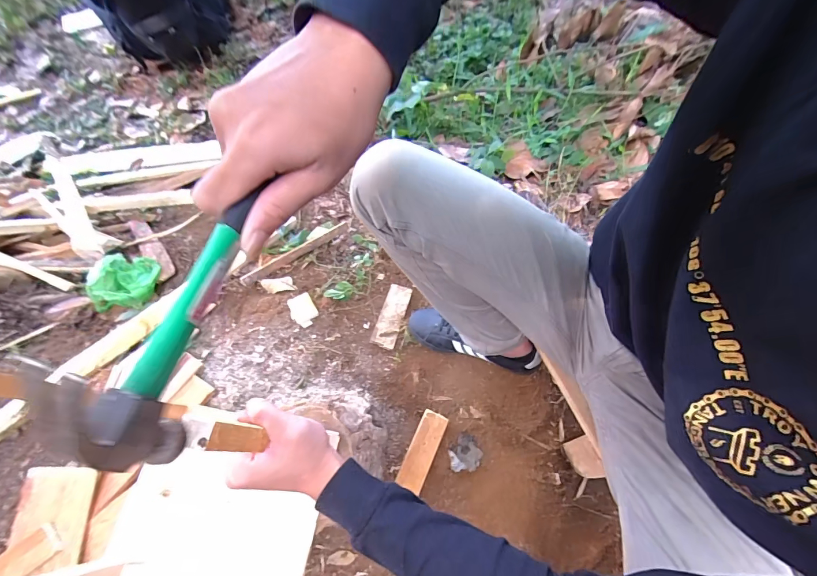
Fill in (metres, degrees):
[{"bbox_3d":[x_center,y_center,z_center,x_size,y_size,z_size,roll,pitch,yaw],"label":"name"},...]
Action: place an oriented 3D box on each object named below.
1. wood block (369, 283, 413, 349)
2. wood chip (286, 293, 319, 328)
[{"bbox_3d":[-0.035,0.057,0.830,0.052,0.015,0.174,13,45,6],"label":"wood block"},{"bbox_3d":[-0.231,0.047,0.810,0.056,0.008,0.089,-32,55,-6],"label":"wood chip"}]

